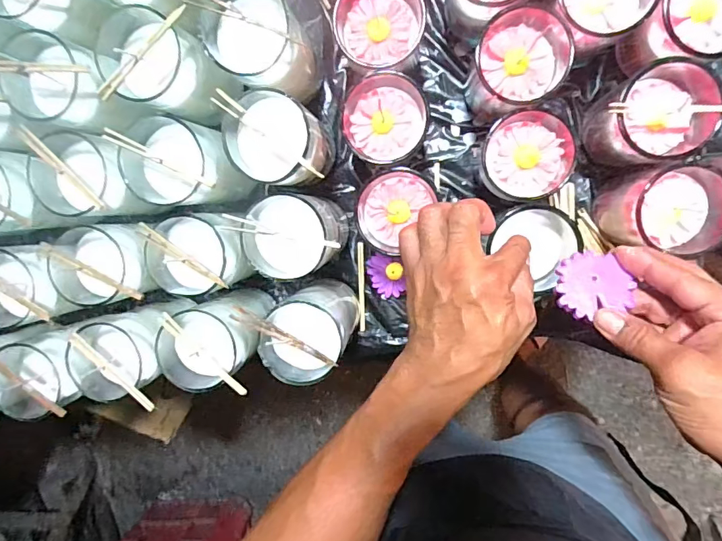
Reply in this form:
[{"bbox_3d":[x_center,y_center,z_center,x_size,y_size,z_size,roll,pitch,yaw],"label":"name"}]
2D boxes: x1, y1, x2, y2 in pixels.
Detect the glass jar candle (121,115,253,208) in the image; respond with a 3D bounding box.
[{"bbox_3d":[-0.151,-0.092,0.412,0.071,0.114,0.068,-3,98,6],"label":"glass jar candle"}]

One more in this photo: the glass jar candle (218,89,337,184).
[{"bbox_3d":[-0.066,-0.112,0.398,0.070,0.125,0.066,1,98,5],"label":"glass jar candle"}]

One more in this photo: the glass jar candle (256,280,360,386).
[{"bbox_3d":[-0.041,0.048,0.412,0.061,0.129,0.066,1,98,5],"label":"glass jar candle"}]

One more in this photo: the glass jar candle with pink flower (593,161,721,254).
[{"bbox_3d":[0.261,-0.053,0.394,0.078,0.082,0.069,4,98,5],"label":"glass jar candle with pink flower"}]

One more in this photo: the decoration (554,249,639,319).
[{"bbox_3d":[0.166,0.010,0.333,0.049,0.005,0.047,-6,66,13],"label":"decoration"}]

